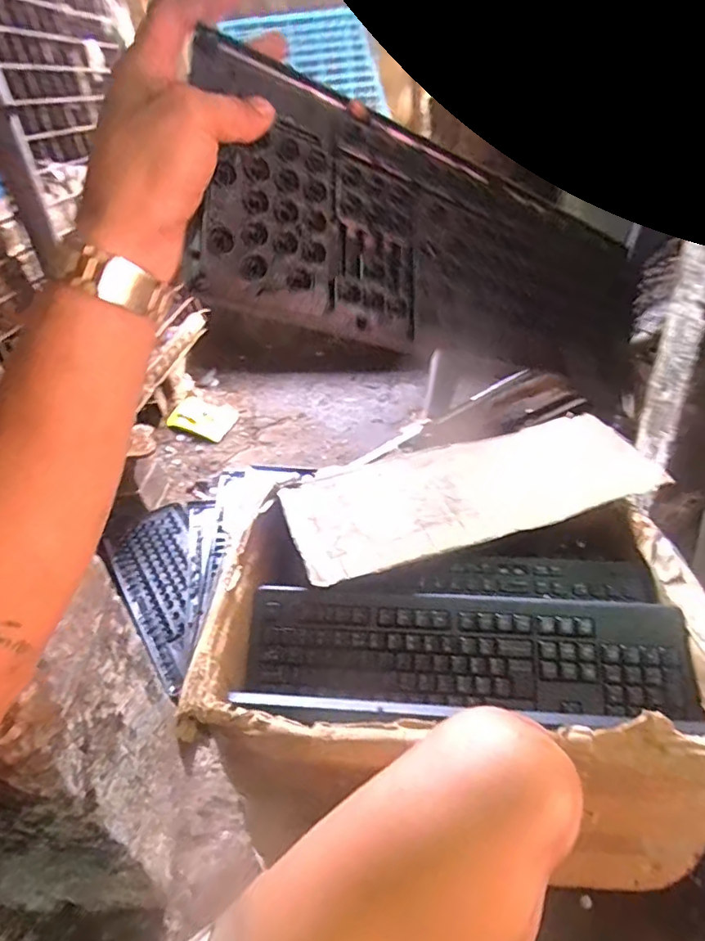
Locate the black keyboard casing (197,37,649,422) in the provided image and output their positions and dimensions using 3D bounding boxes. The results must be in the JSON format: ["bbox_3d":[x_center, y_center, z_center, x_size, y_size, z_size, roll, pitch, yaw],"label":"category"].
[{"bbox_3d":[0.083,-0.147,0.383,0.377,0.139,0.020,7,-4,-31],"label":"black keyboard casing"}]

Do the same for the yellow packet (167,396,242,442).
[{"bbox_3d":[-0.416,-0.151,1.529,0.166,0.023,0.155,26,48,2],"label":"yellow packet"}]

